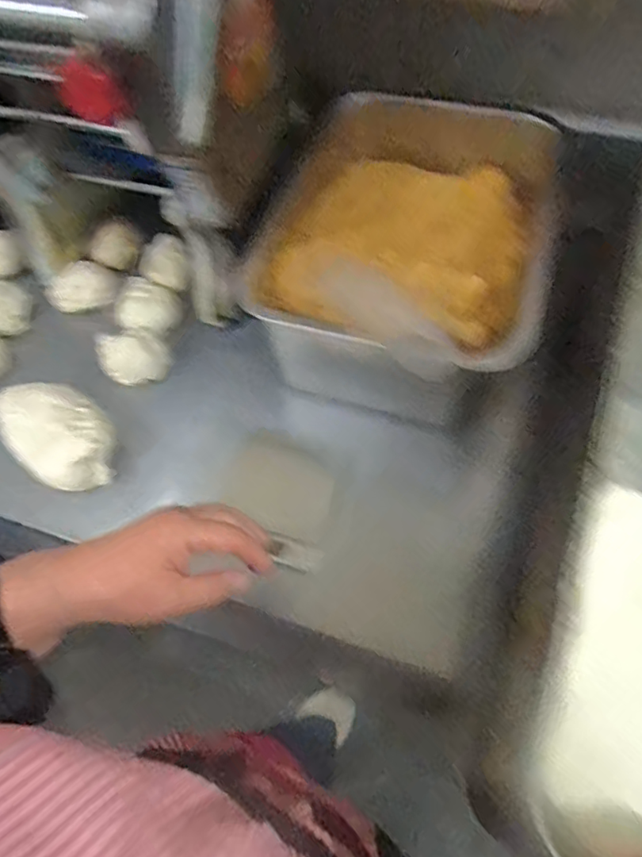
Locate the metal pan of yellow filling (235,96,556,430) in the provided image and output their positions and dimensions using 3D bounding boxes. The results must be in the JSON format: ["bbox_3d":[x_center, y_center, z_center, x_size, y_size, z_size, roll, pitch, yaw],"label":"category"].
[{"bbox_3d":[0.091,-0.192,0.614,0.267,0.148,0.355,15,63,11],"label":"metal pan of yellow filling"}]

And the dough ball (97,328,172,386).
[{"bbox_3d":[-0.215,-0.085,0.645,0.070,0.049,0.055,-25,62,-10],"label":"dough ball"}]

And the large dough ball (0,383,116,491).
[{"bbox_3d":[-0.275,0.006,0.591,0.146,0.065,0.090,39,70,22],"label":"large dough ball"}]

